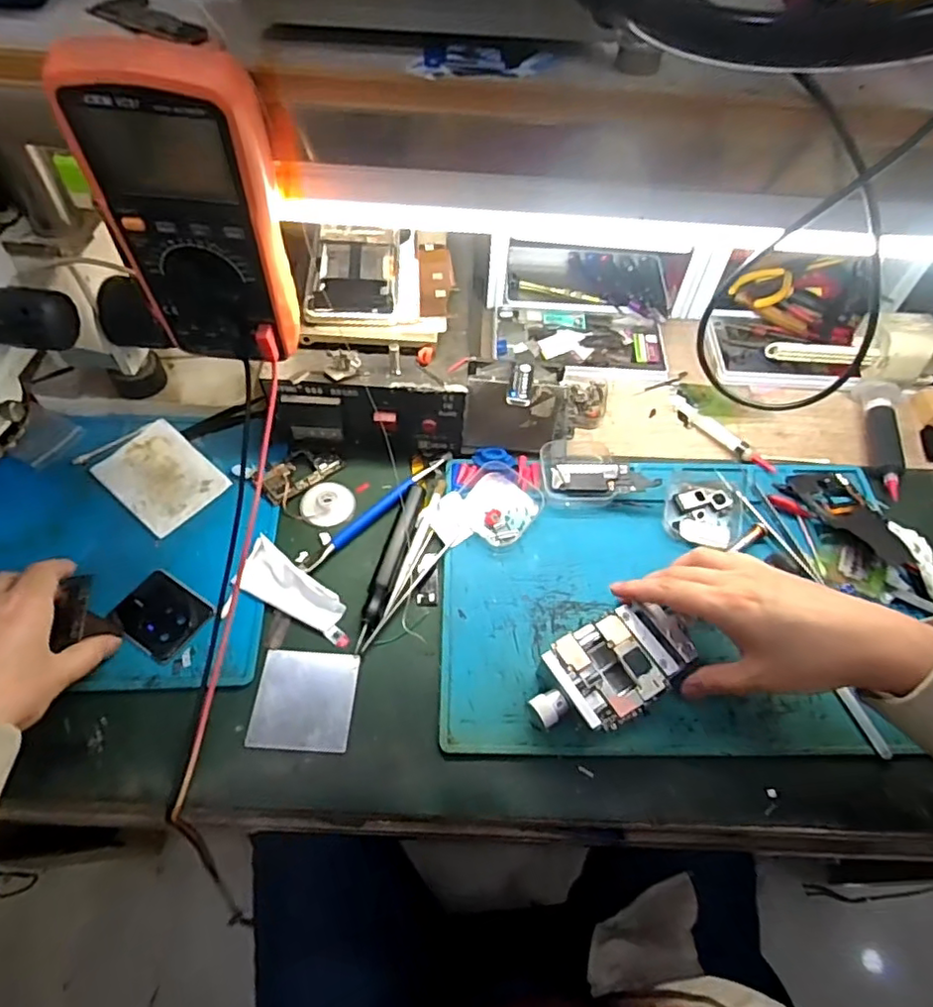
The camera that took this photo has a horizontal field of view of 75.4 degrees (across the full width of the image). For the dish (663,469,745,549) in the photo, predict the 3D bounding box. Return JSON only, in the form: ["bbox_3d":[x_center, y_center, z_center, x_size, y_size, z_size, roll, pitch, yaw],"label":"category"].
[{"bbox_3d":[0.203,0.004,0.518,0.065,0.013,0.079,11,57,4],"label":"dish"}]

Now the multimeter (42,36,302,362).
[{"bbox_3d":[-0.150,-0.156,0.338,0.087,0.169,0.037,5,57,0],"label":"multimeter"}]

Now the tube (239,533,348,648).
[{"bbox_3d":[-0.132,0.069,0.461,0.107,0.012,0.039,34,61,17],"label":"tube"}]

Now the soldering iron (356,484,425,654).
[{"bbox_3d":[-0.059,0.045,0.475,0.018,0.017,0.140,15,57,6],"label":"soldering iron"}]

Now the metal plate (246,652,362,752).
[{"bbox_3d":[-0.113,0.137,0.423,0.067,0.004,0.067,4,57,-1],"label":"metal plate"}]

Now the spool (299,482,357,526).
[{"bbox_3d":[-0.118,-0.001,0.512,0.045,0.005,0.040,-3,57,-6],"label":"spool"}]

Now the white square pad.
[{"bbox_3d":[-0.262,-0.025,0.517,0.101,0.007,0.074,36,62,19],"label":"white square pad"}]

